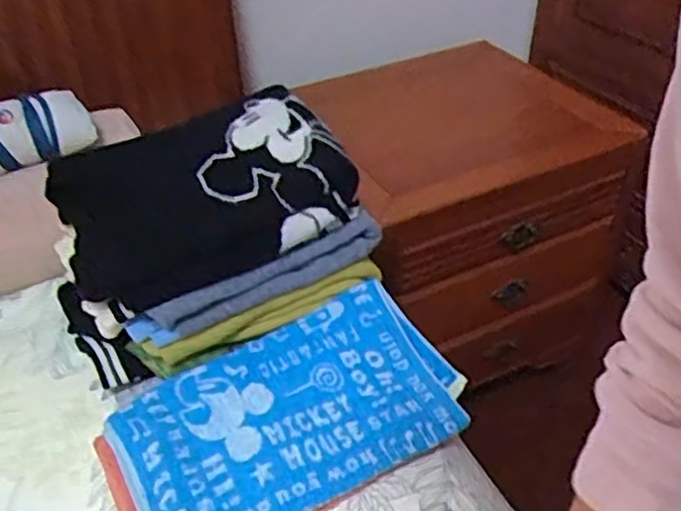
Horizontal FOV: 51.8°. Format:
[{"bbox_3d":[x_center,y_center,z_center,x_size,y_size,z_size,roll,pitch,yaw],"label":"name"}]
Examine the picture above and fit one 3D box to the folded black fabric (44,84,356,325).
[{"bbox_3d":[-0.164,-0.085,0.790,0.308,0.049,0.253,-29,52,-8],"label":"folded black fabric"}]

